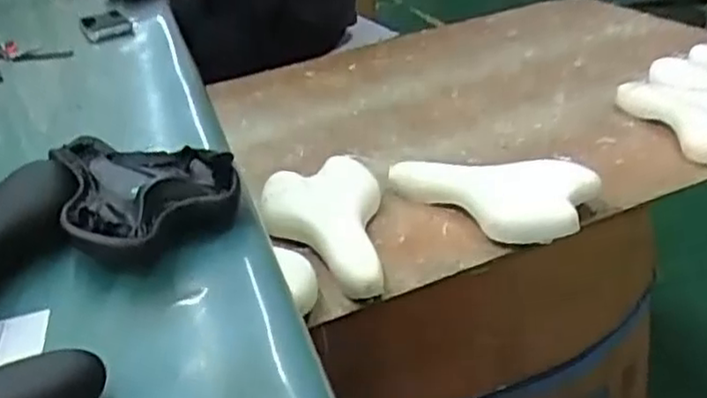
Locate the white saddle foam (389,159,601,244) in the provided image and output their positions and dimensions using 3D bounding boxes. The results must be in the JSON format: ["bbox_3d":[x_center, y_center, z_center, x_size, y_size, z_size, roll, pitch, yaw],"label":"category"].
[{"bbox_3d":[0.170,-0.002,0.894,0.264,0.043,0.163,-1,31,11],"label":"white saddle foam"}]

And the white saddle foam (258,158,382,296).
[{"bbox_3d":[-0.039,0.029,0.882,0.151,0.049,0.266,-7,31,1],"label":"white saddle foam"}]

